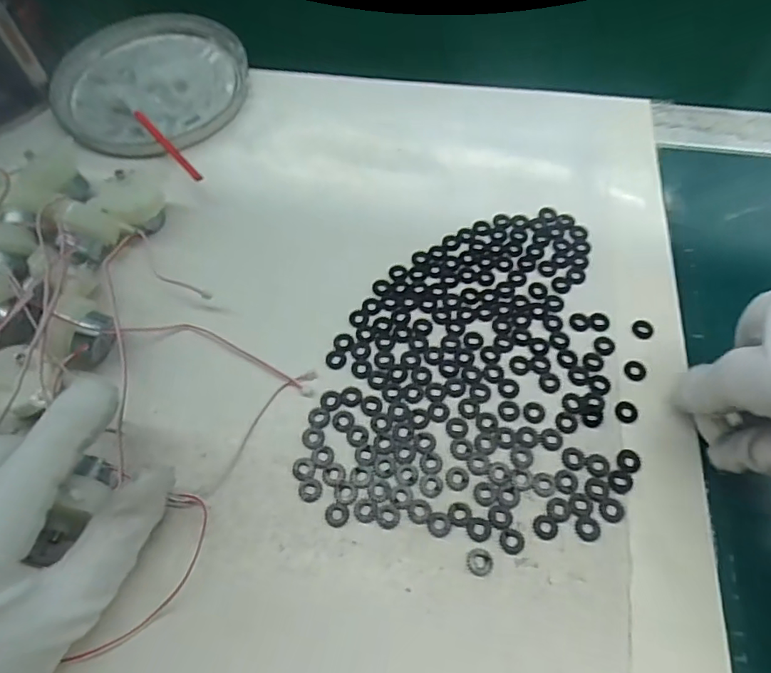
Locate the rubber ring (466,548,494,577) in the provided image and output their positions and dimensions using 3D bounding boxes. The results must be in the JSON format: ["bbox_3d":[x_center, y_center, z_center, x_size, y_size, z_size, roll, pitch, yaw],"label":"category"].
[{"bbox_3d":[0.039,0.094,0.225,0.011,0.004,0.011,0,61,1],"label":"rubber ring"}]

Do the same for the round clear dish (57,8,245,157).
[{"bbox_3d":[-0.164,-0.182,0.385,0.131,0.021,0.152,3,61,2],"label":"round clear dish"}]

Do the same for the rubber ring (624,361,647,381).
[{"bbox_3d":[0.124,0.016,0.268,0.011,0.004,0.011,0,61,1],"label":"rubber ring"}]

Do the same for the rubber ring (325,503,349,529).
[{"bbox_3d":[-0.022,0.078,0.237,0.010,0.004,0.010,0,61,1],"label":"rubber ring"}]

